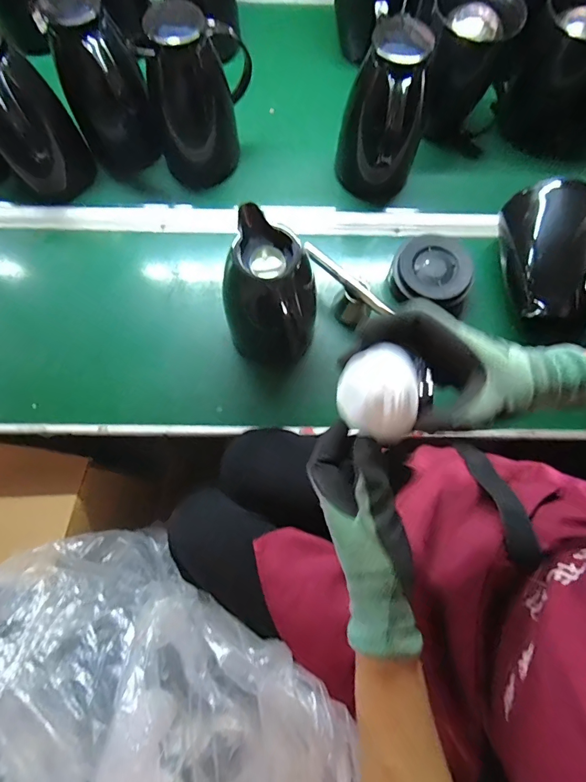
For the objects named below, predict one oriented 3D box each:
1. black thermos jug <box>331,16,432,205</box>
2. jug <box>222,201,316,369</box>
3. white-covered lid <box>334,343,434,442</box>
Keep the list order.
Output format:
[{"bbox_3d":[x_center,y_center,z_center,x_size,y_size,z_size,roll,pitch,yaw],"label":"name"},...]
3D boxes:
[{"bbox_3d":[0.134,-0.402,0.629,0.120,0.209,0.155,16,75,4],"label":"black thermos jug"},{"bbox_3d":[-0.025,-0.110,0.543,0.123,0.202,0.106,26,76,6],"label":"jug"},{"bbox_3d":[0.068,0.000,0.320,0.065,0.026,0.064,0,74,-1],"label":"white-covered lid"}]

